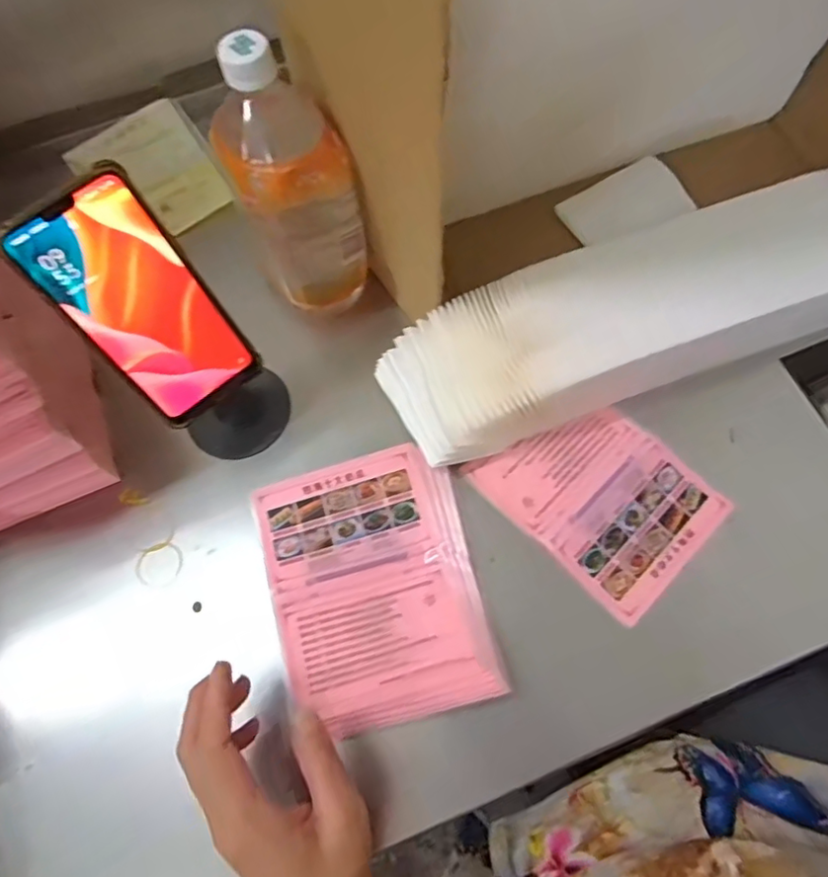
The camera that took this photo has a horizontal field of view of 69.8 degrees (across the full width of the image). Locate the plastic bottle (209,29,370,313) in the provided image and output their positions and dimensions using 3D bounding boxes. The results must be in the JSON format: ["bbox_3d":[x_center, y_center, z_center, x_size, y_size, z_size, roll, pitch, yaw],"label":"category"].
[{"bbox_3d":[-0.087,-0.179,0.439,0.085,0.213,0.086,-19,69,-5],"label":"plastic bottle"}]

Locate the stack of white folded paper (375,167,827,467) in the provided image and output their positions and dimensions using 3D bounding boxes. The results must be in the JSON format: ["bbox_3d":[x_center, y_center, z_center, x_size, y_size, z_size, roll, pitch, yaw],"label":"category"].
[{"bbox_3d":[0.175,-0.091,0.444,0.398,0.063,0.127,-19,69,-4],"label":"stack of white folded paper"}]

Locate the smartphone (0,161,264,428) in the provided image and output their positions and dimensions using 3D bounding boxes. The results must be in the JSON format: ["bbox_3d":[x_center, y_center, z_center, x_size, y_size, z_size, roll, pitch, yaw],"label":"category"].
[{"bbox_3d":[-0.162,-0.077,0.365,0.075,0.158,0.009,-40,48,-12],"label":"smartphone"}]

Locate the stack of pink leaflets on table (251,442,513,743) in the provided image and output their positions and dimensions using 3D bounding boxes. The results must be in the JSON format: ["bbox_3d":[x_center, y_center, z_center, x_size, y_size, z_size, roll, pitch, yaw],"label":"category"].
[{"bbox_3d":[-0.027,0.098,0.403,0.136,0.016,0.174,-15,68,-3],"label":"stack of pink leaflets on table"}]

